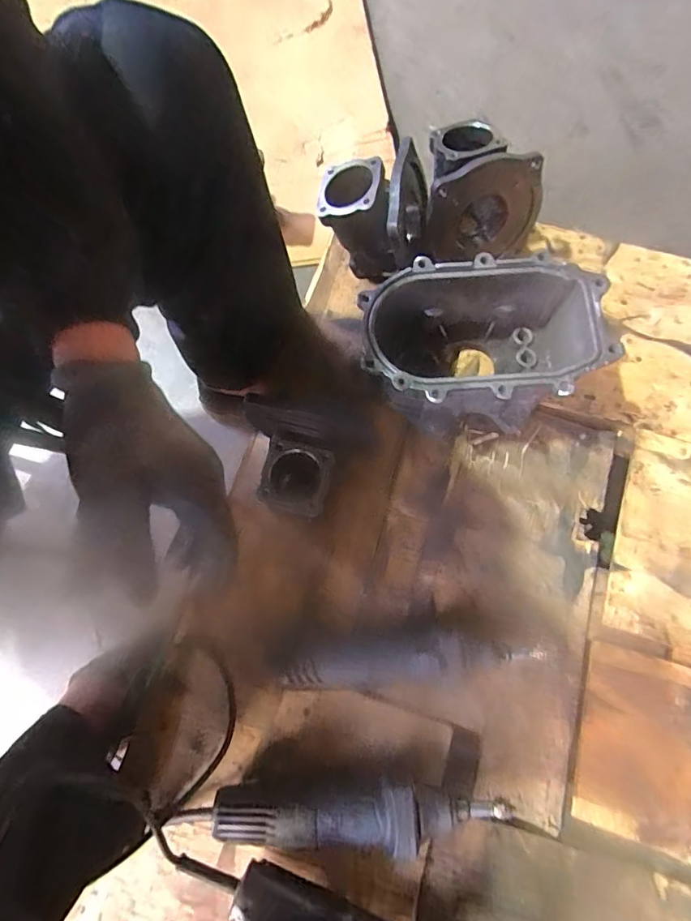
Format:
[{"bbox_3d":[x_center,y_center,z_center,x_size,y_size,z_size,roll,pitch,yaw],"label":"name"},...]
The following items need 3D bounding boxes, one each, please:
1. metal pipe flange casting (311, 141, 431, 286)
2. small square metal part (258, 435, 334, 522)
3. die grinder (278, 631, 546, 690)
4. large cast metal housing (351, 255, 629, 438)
[{"bbox_3d":[0.039,-0.326,0.608,0.128,0.136,0.137,18,76,6],"label":"metal pipe flange casting"},{"bbox_3d":[-0.052,0.018,0.470,0.066,0.016,0.073,13,76,4],"label":"small square metal part"},{"bbox_3d":[0.068,0.213,0.506,0.278,0.057,0.059,-5,75,0],"label":"die grinder"},{"bbox_3d":[0.156,-0.131,0.563,0.266,0.142,0.164,-2,73,3],"label":"large cast metal housing"}]

